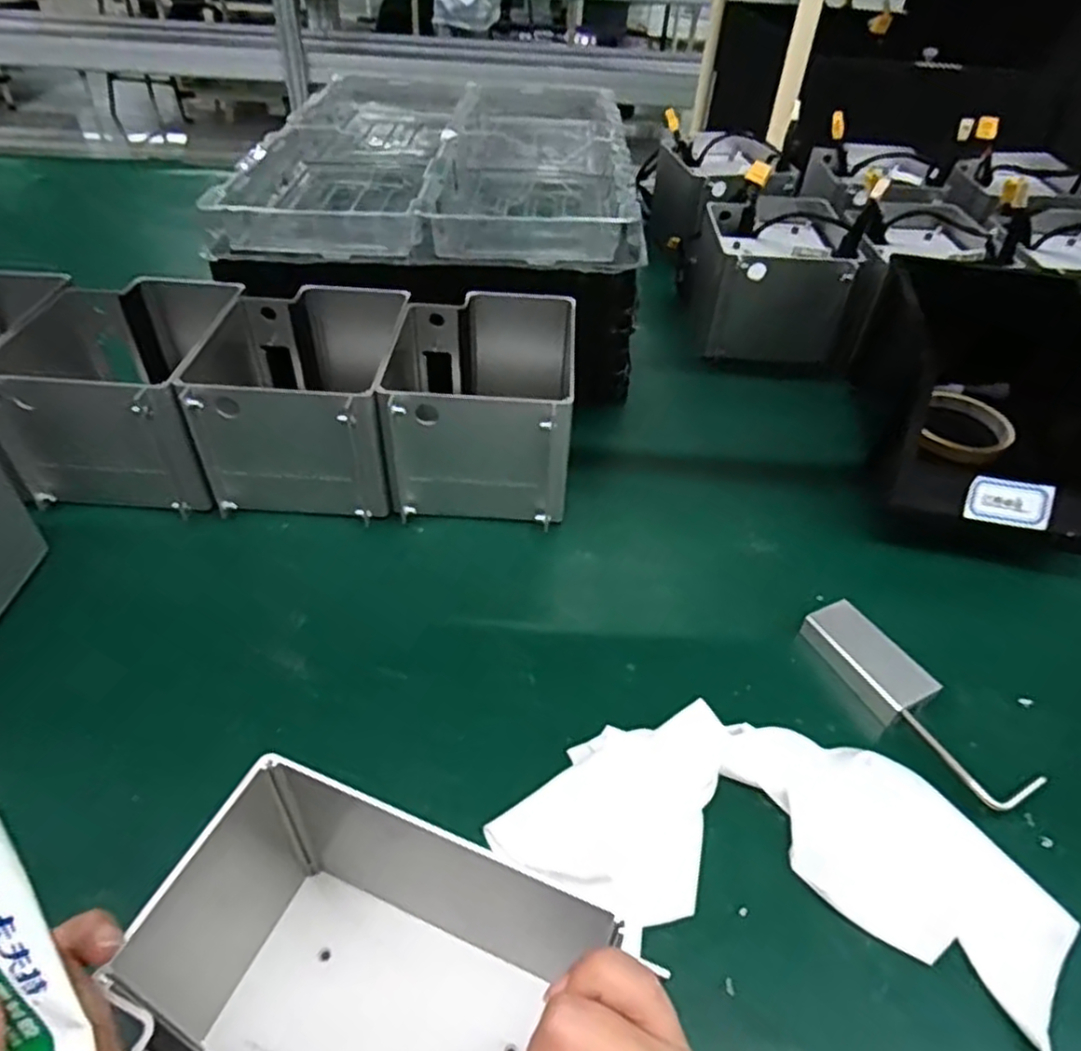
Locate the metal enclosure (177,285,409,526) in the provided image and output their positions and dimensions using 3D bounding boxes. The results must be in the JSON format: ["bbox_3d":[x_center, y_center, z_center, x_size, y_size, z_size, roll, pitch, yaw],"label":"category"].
[{"bbox_3d":[-0.176,-0.095,0.545,0.134,0.107,0.166,0,44,-4],"label":"metal enclosure"}]

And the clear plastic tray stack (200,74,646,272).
[{"bbox_3d":[-0.094,-0.392,0.740,0.356,0.049,0.497,2,43,-2],"label":"clear plastic tray stack"}]

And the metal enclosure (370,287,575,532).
[{"bbox_3d":[-0.044,-0.095,0.550,0.138,0.107,0.171,3,43,-1],"label":"metal enclosure"}]

